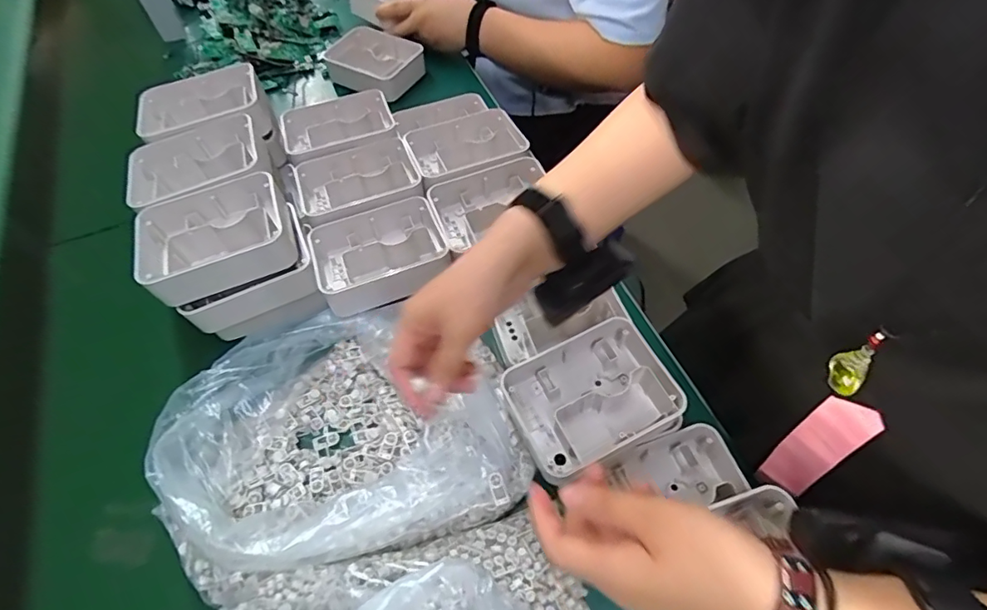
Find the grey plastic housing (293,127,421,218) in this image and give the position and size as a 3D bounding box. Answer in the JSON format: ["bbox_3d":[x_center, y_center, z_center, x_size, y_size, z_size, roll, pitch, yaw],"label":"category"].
[{"bbox_3d":[-0.148,-0.135,0.569,0.133,0.041,0.102,-25,60,-13],"label":"grey plastic housing"}]

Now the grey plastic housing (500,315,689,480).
[{"bbox_3d":[0.081,0.075,0.438,0.124,0.042,0.108,-24,60,-12],"label":"grey plastic housing"}]

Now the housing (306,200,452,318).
[{"bbox_3d":[-0.114,-0.051,0.515,0.128,0.040,0.103,-21,60,-11],"label":"housing"}]

